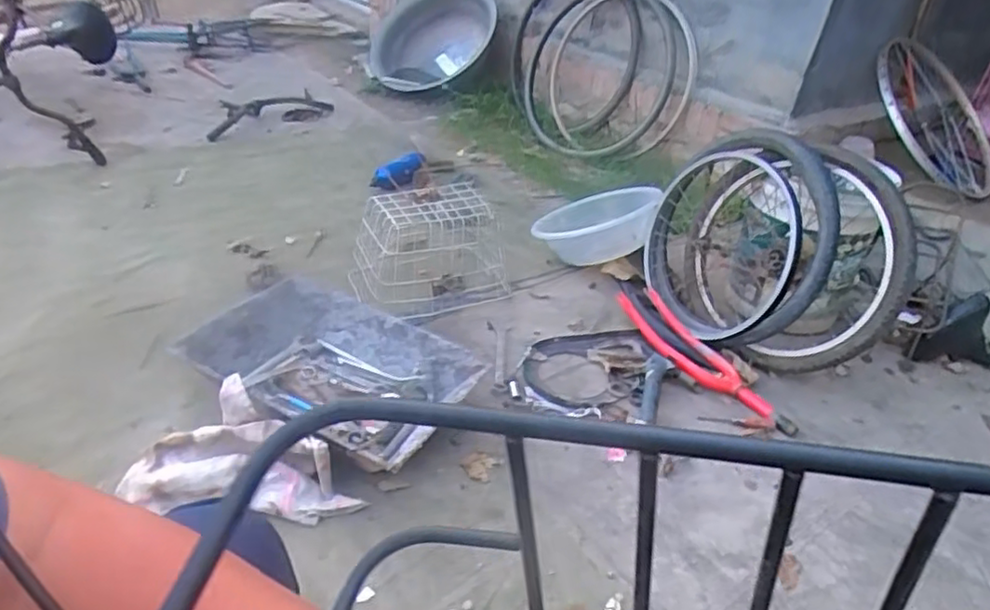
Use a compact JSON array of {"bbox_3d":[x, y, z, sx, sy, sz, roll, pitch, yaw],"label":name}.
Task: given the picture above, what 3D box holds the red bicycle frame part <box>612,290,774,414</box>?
[{"bbox_3d":[0.420,0.092,1.417,0.134,0.052,0.407,-10,37,-25],"label":"red bicycle frame part"}]

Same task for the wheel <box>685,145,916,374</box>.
[{"bbox_3d":[0.617,-0.097,1.384,0.447,0.431,0.083,19,17,37],"label":"wheel"}]

